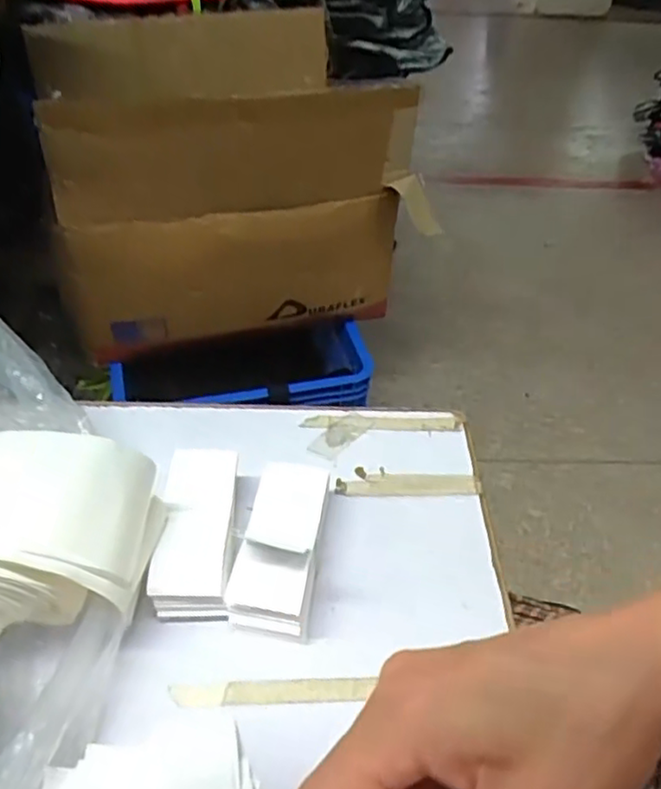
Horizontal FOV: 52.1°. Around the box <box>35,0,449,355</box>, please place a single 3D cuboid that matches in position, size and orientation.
[{"bbox_3d":[-0.170,-0.367,1.116,0.525,0.366,0.402,-10,45,-13],"label":"box"}]

